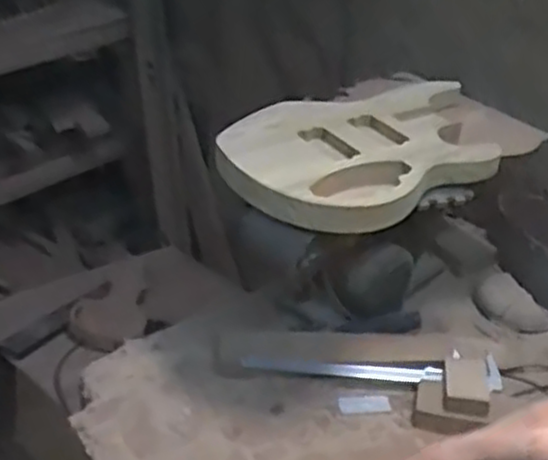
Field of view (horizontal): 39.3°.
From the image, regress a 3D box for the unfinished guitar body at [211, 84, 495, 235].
[{"bbox_3d":[0.145,-0.118,1.092,0.476,0.057,0.282,-18,38,-28],"label":"unfinished guitar body"}]

